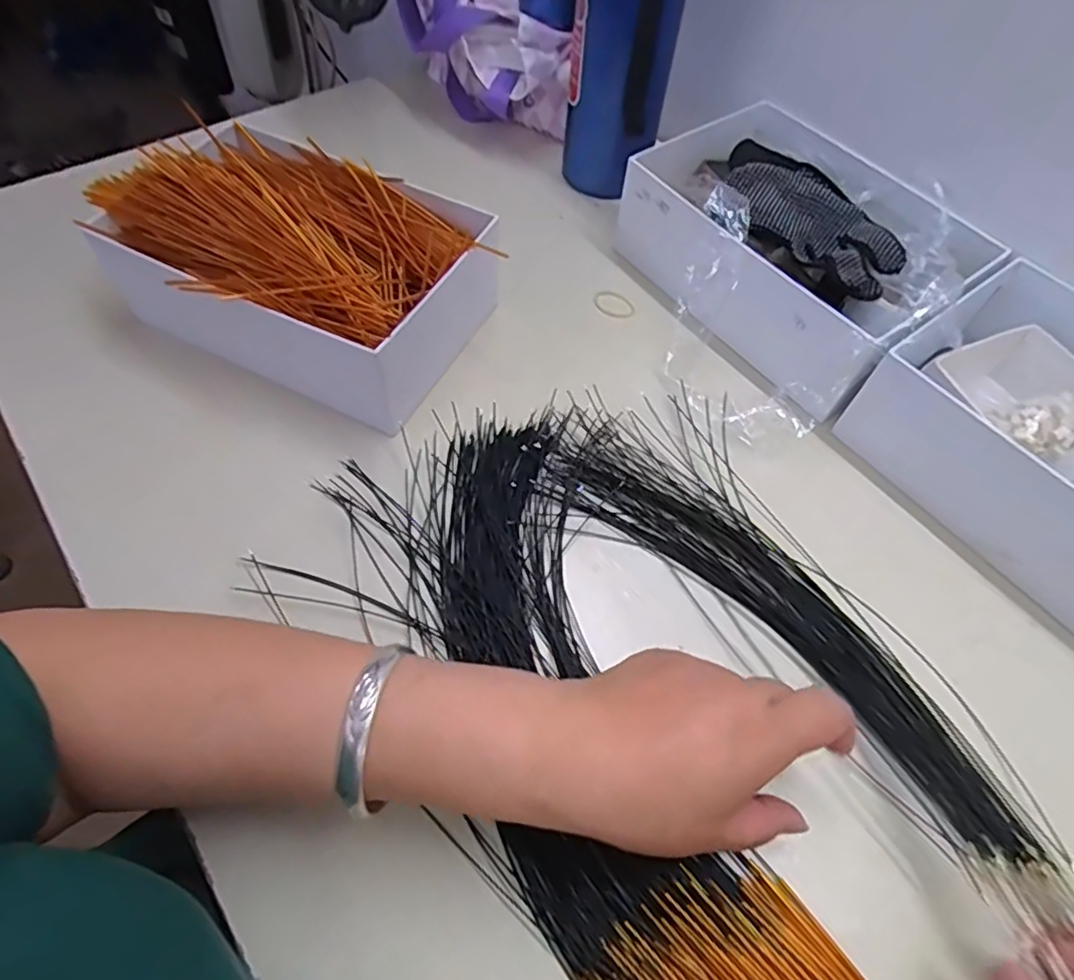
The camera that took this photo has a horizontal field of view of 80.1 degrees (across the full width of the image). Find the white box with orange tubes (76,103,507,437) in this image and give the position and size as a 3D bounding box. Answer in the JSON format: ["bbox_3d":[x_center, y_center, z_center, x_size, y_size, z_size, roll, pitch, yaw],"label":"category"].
[{"bbox_3d":[-0.157,-0.158,0.445,0.239,0.082,0.154,24,59,10],"label":"white box with orange tubes"}]

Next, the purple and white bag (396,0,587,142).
[{"bbox_3d":[-0.044,-0.402,0.557,0.147,0.175,0.174,-3,58,-5],"label":"purple and white bag"}]

